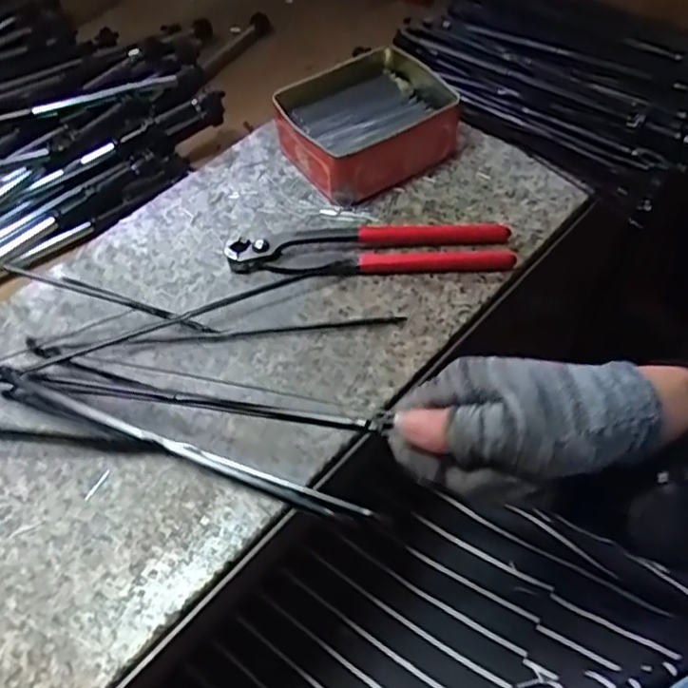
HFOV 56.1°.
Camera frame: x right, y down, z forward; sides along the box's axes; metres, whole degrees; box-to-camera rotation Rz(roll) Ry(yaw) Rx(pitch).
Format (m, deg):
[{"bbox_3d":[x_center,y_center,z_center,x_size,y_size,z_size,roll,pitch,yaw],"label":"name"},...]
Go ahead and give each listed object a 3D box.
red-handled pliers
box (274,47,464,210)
[{"bbox_3d":[0.018,-0.066,0.444,0.192,0.015,0.040,-6,54,0],"label":"red-handled pliers"},{"bbox_3d":[0.018,-0.174,0.500,0.119,0.043,0.097,-32,58,-18],"label":"box"}]

